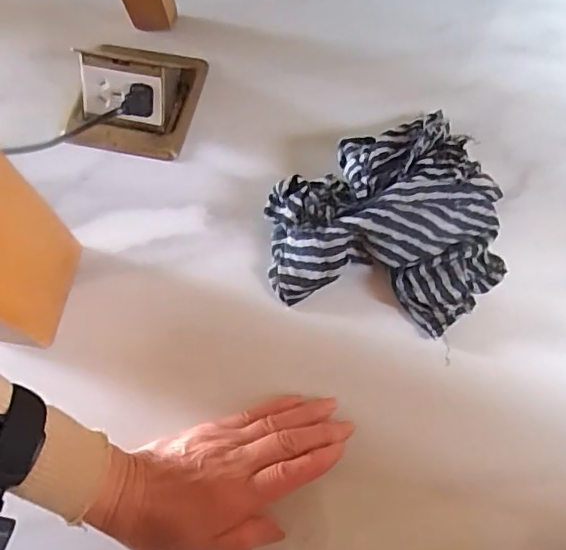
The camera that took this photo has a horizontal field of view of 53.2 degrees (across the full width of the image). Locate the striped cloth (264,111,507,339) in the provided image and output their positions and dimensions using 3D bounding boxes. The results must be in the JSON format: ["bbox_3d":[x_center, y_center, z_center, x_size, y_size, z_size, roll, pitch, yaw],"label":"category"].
[{"bbox_3d":[0.088,-0.034,0.444,0.192,0.050,0.158,-32,70,-10],"label":"striped cloth"}]

